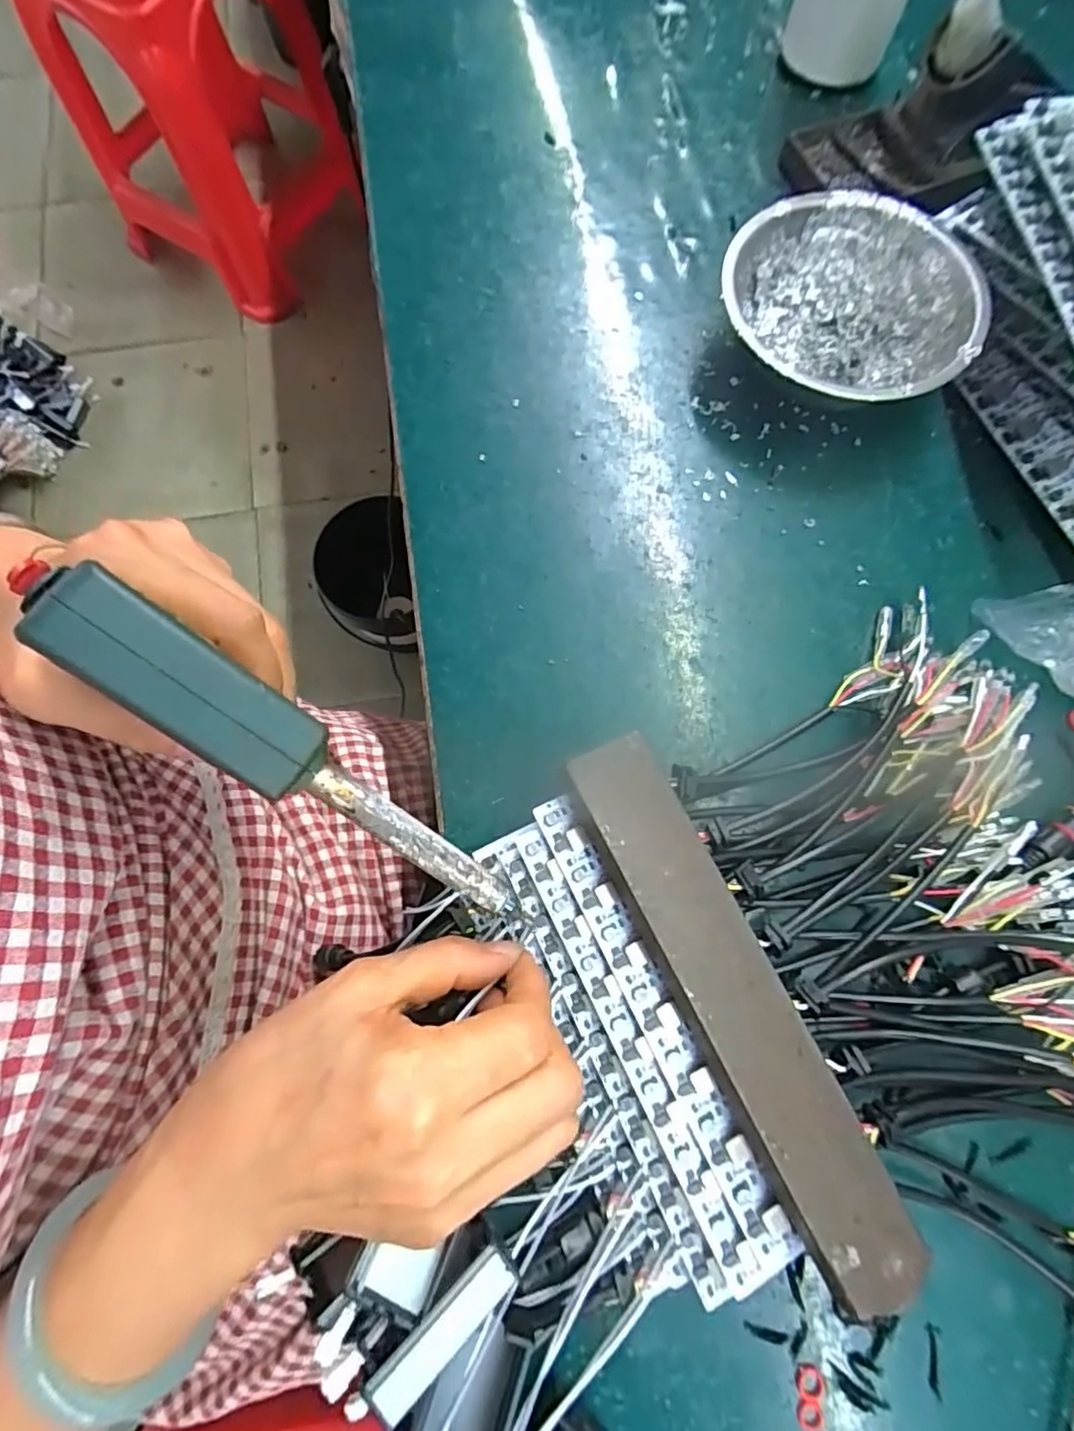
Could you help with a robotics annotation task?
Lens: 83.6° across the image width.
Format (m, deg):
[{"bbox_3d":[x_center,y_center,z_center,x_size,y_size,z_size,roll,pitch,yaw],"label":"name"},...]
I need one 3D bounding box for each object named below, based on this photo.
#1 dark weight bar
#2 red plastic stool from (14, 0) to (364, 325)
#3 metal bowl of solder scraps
[{"bbox_3d":[0.070,0.099,0.213,0.036,0.010,0.196,-26,77,-5],"label":"dark weight bar"},{"bbox_3d":[-0.531,-1.016,0.992,0.380,0.492,0.363,33,79,8],"label":"red plastic stool"},{"bbox_3d":[0.156,-0.204,0.314,0.122,0.042,0.116,0,76,1],"label":"metal bowl of solder scraps"}]

